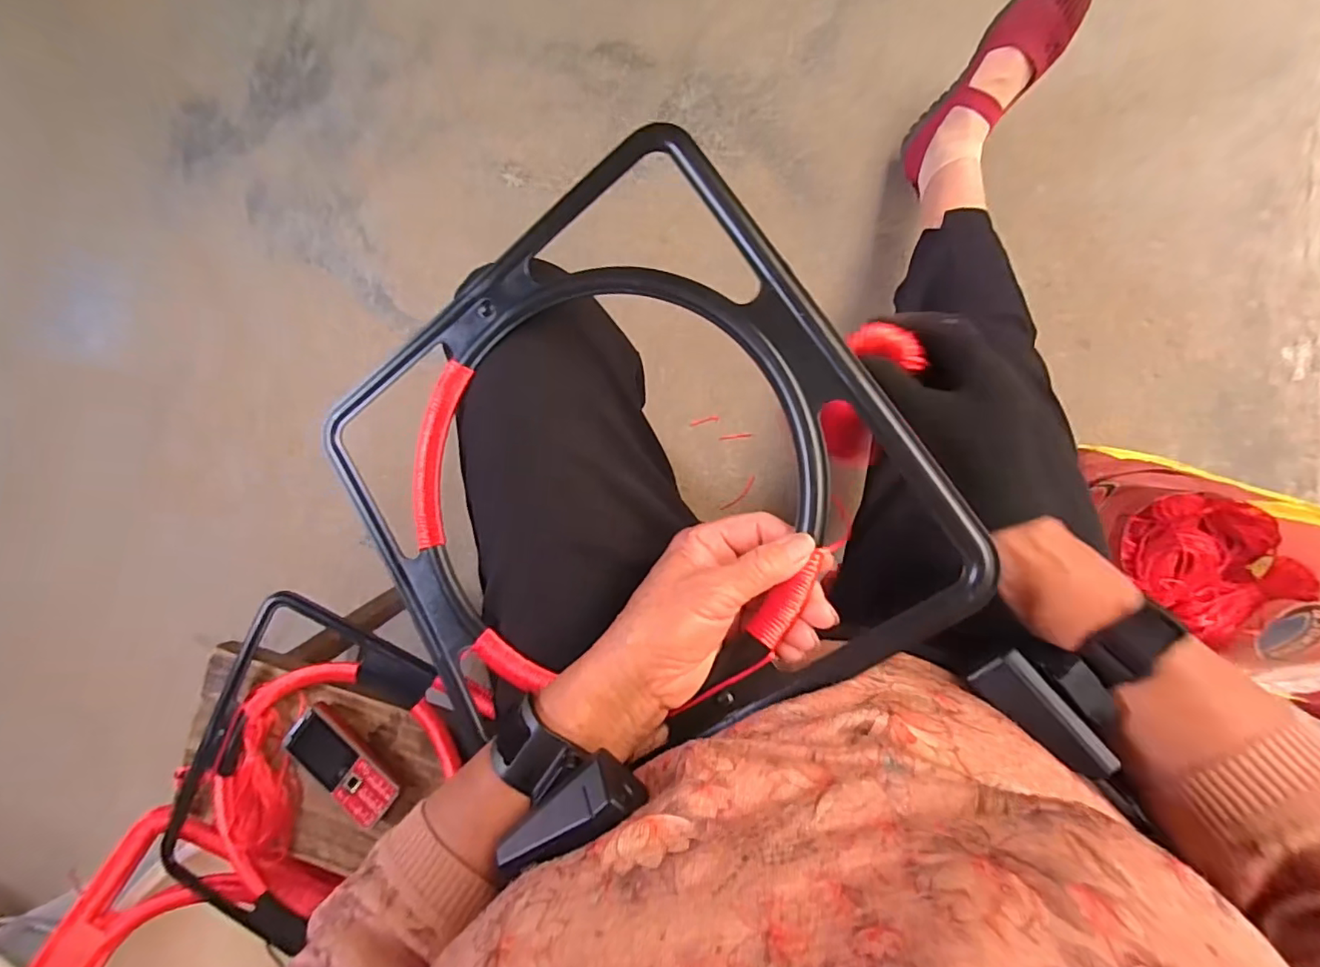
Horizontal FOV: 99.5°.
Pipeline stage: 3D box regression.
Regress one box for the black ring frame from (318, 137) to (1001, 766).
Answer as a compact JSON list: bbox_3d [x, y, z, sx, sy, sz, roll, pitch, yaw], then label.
[{"bbox_3d":[-0.038,0.001,0.343,0.325,0.067,0.326,-31,82,6],"label":"black ring frame"}]

